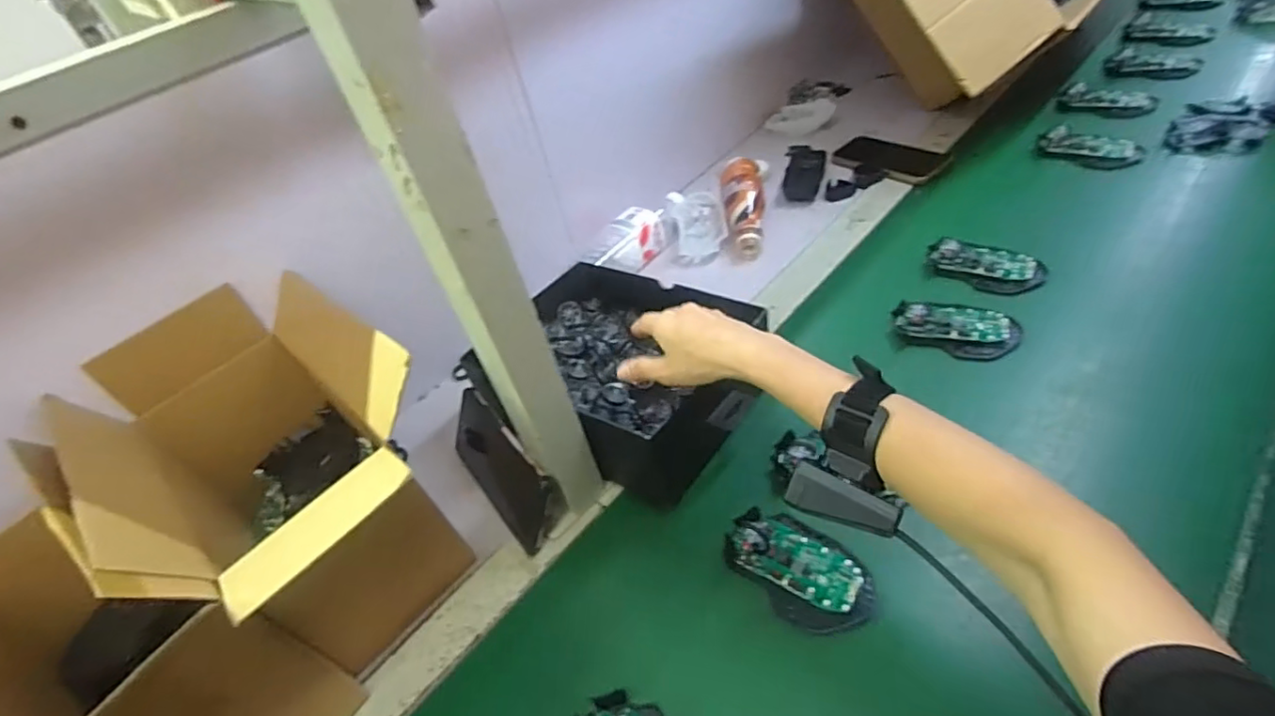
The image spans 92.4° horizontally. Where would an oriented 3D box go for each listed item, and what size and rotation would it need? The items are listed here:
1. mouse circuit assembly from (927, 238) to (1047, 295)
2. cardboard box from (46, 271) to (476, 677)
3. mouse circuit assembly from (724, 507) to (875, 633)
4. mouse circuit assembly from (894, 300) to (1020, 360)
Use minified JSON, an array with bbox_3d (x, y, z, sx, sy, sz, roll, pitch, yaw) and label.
[{"bbox_3d":[0.392,-0.106,0.691,0.115,0.027,0.054,15,50,18],"label":"mouse circuit assembly"},{"bbox_3d":[-0.274,0.092,0.490,0.283,0.206,0.190,34,58,30],"label":"cardboard box"},{"bbox_3d":[0.125,0.159,0.473,0.113,0.017,0.071,31,56,29],"label":"mouse circuit assembly"},{"bbox_3d":[0.324,-0.027,0.625,0.112,0.028,0.070,10,49,14],"label":"mouse circuit assembly"}]

